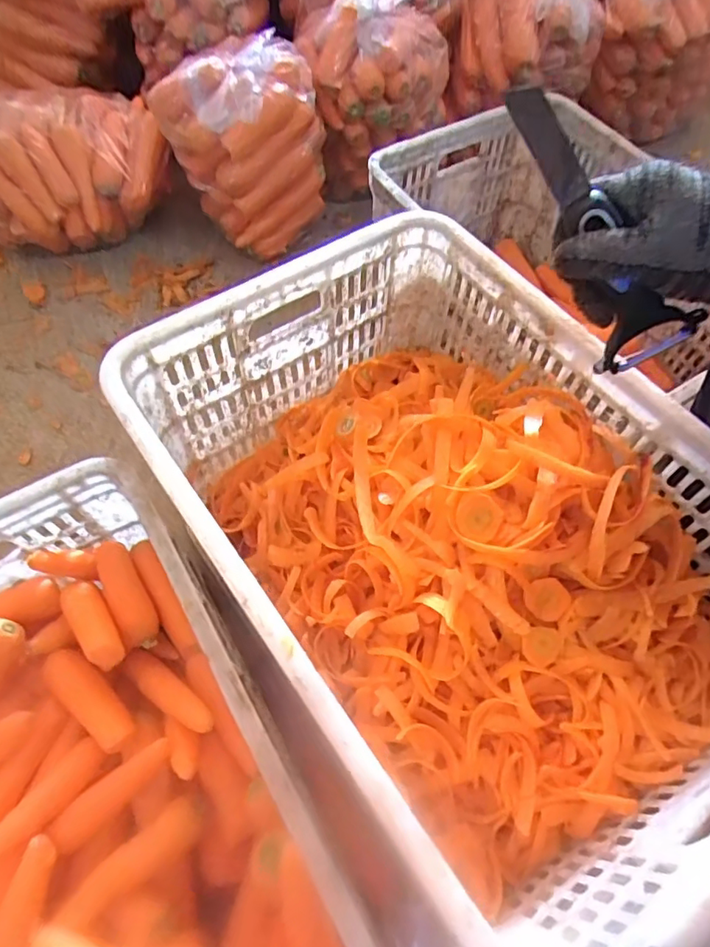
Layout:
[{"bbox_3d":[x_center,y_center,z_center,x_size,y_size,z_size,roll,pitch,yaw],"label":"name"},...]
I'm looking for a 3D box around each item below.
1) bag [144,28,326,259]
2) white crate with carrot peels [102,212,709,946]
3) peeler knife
[{"bbox_3d":[-0.185,-0.570,0.995,0.269,0.286,0.154,-20,64,-12],"label":"bag"},{"bbox_3d":[0.090,0.061,0.580,0.409,0.256,0.592,-33,67,-18],"label":"white crate with carrot peels"},{"bbox_3d":[0.152,-0.149,0.360,0.048,0.057,0.192,-47,111,-23],"label":"peeler knife"}]

